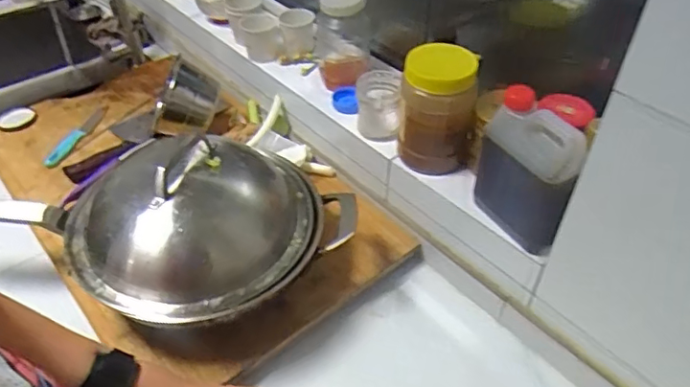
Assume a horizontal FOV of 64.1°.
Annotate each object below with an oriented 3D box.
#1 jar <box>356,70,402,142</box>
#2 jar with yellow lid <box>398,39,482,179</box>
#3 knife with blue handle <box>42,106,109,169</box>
[{"bbox_3d":[0.051,-0.131,0.829,0.067,0.074,0.074,1,45,2],"label":"jar"},{"bbox_3d":[0.126,-0.114,0.747,0.104,0.160,0.081,7,46,9],"label":"jar with yellow lid"},{"bbox_3d":[-0.492,-0.104,1.007,0.034,0.008,0.172,9,46,10],"label":"knife with blue handle"}]

